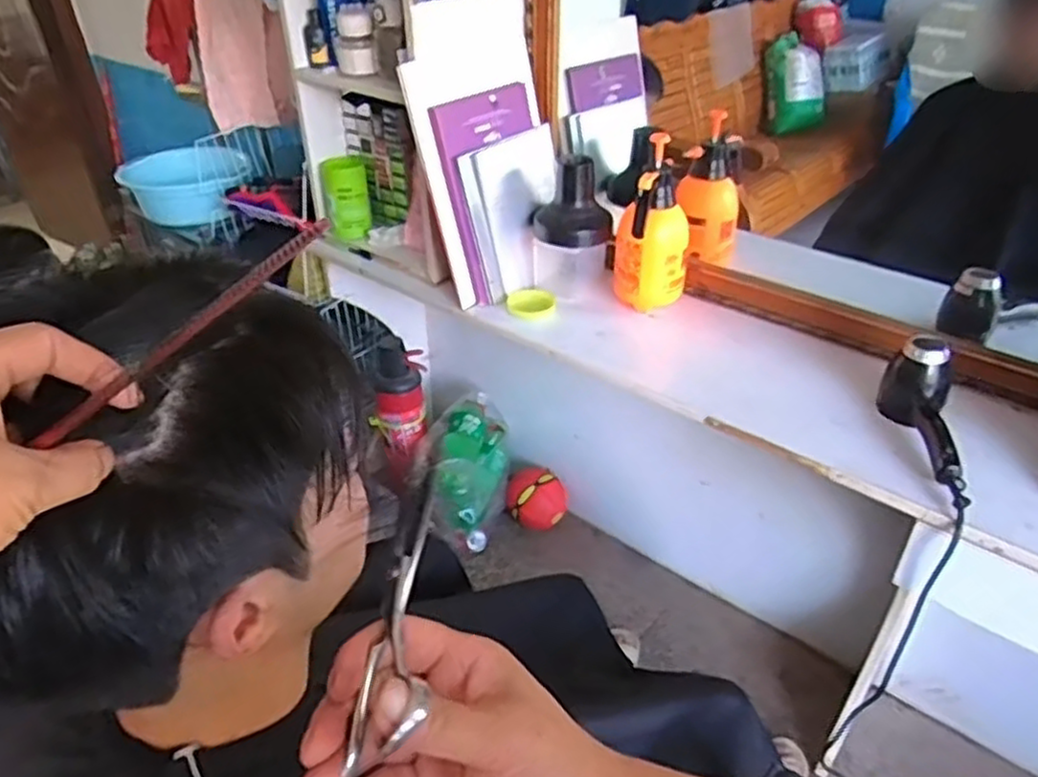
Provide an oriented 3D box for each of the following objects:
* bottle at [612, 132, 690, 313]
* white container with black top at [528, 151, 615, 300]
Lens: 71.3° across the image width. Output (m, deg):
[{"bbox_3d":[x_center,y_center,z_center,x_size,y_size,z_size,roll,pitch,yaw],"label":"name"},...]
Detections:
[{"bbox_3d":[0.250,-0.284,1.341,0.135,0.312,0.126,6,35,9],"label":"bottle"},{"bbox_3d":[0.105,-0.317,1.423,0.153,0.244,0.161,3,34,5],"label":"white container with black top"}]

